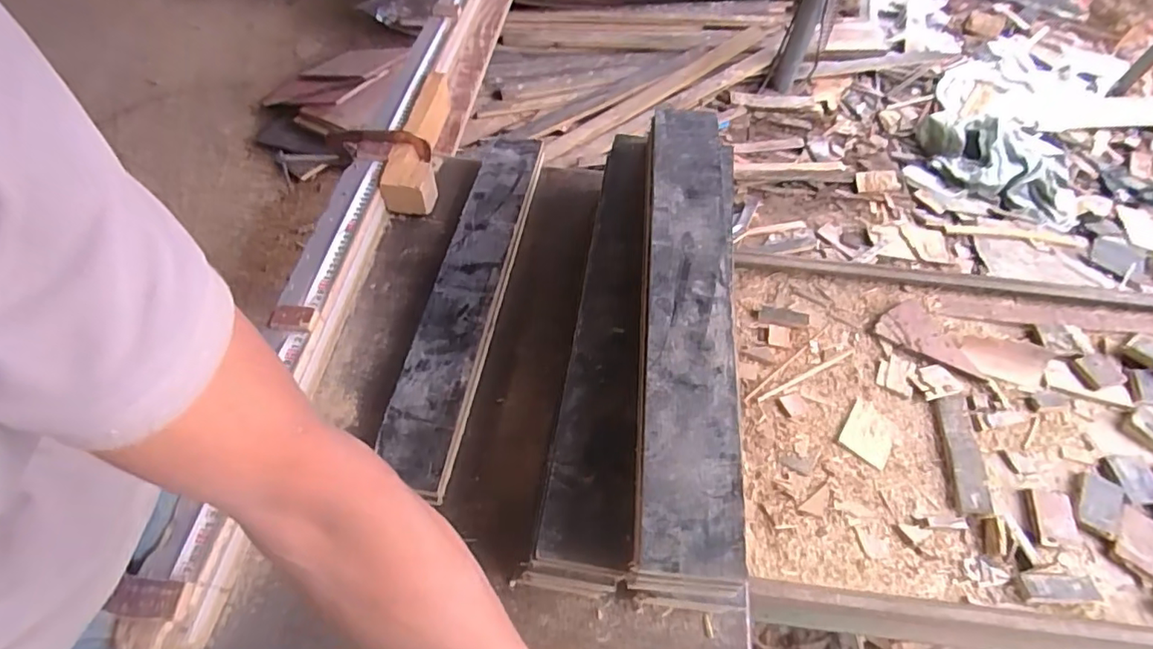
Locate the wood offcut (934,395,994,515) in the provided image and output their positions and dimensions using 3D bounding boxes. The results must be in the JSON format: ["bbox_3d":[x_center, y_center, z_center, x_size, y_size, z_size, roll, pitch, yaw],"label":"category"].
[{"bbox_3d":[0.500,0.166,0.734,0.046,0.009,0.158,8,56,4],"label":"wood offcut"}]

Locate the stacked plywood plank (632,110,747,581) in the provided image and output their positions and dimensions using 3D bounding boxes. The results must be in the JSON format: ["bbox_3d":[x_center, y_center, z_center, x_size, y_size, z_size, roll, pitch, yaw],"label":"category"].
[{"bbox_3d":[0.118,-0.041,0.590,0.094,0.013,0.556,6,55,3],"label":"stacked plywood plank"}]

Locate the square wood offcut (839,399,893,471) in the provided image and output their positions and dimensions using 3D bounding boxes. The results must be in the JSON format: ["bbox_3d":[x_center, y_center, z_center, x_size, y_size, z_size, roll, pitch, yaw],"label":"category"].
[{"bbox_3d":[0.382,0.142,0.741,0.060,0.005,0.080,31,60,19],"label":"square wood offcut"}]

